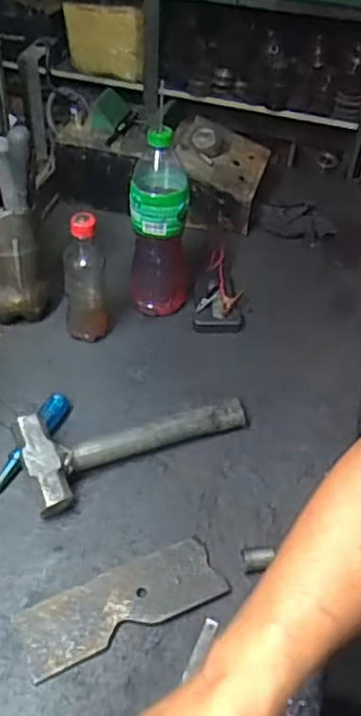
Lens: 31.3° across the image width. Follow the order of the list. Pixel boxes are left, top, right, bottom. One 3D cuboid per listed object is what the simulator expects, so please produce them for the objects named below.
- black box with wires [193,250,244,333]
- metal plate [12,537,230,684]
[{"bbox_3d":[0.068,-0.104,0.971,0.068,0.032,0.167,9,45,7],"label":"black box with wires"},{"bbox_3d":[-0.056,0.243,0.642,0.203,0.006,0.067,-17,55,-23],"label":"metal plate"}]

